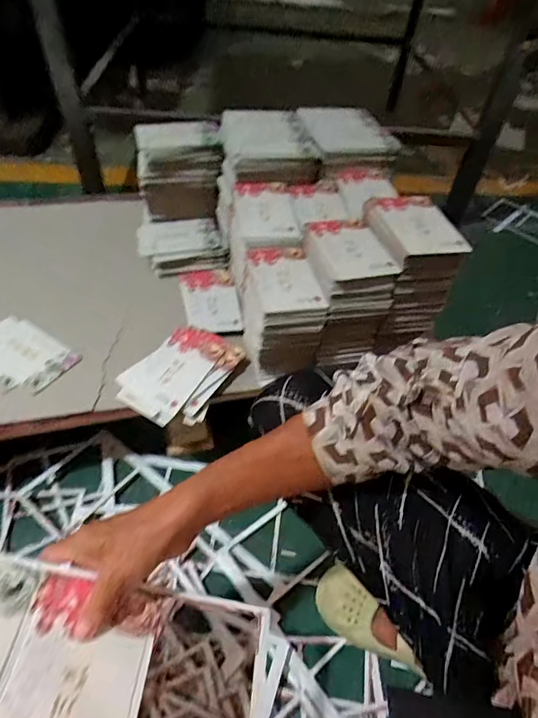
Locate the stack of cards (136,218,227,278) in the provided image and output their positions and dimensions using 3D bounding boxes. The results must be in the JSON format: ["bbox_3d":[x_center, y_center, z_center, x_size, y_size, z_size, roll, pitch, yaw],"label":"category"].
[{"bbox_3d":[-0.168,-0.222,0.834,0.163,0.050,0.117,-7,50,-11],"label":"stack of cards"}]

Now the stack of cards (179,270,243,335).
[{"bbox_3d":[-0.105,-0.104,0.763,0.090,0.028,0.168,-9,50,-12],"label":"stack of cards"}]

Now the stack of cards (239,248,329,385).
[{"bbox_3d":[0.016,-0.066,0.657,0.093,0.150,0.149,-5,49,-9],"label":"stack of cards"}]

